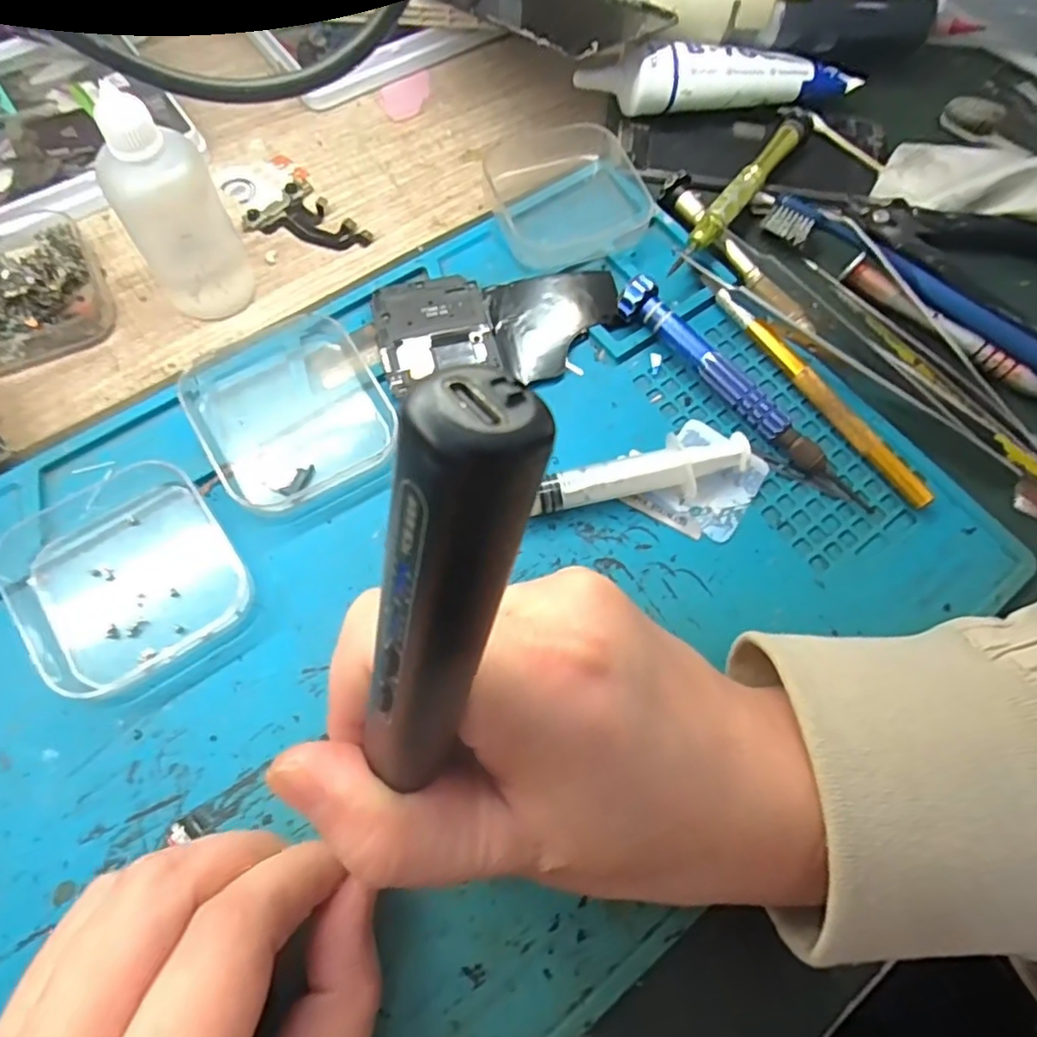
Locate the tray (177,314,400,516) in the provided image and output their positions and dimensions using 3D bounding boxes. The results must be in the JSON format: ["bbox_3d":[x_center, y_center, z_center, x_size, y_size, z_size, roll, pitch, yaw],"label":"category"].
[{"bbox_3d":[-0.084,-0.043,0.233,0.063,0.017,0.074,-29,72,-13],"label":"tray"}]

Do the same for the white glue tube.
[{"bbox_3d":[0.097,-0.207,0.302,0.134,0.031,0.024,-9,68,-6],"label":"white glue tube"}]

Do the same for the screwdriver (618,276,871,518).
[{"bbox_3d":[0.087,-0.049,0.243,0.121,0.019,0.014,43,72,14],"label":"screwdriver"}]

